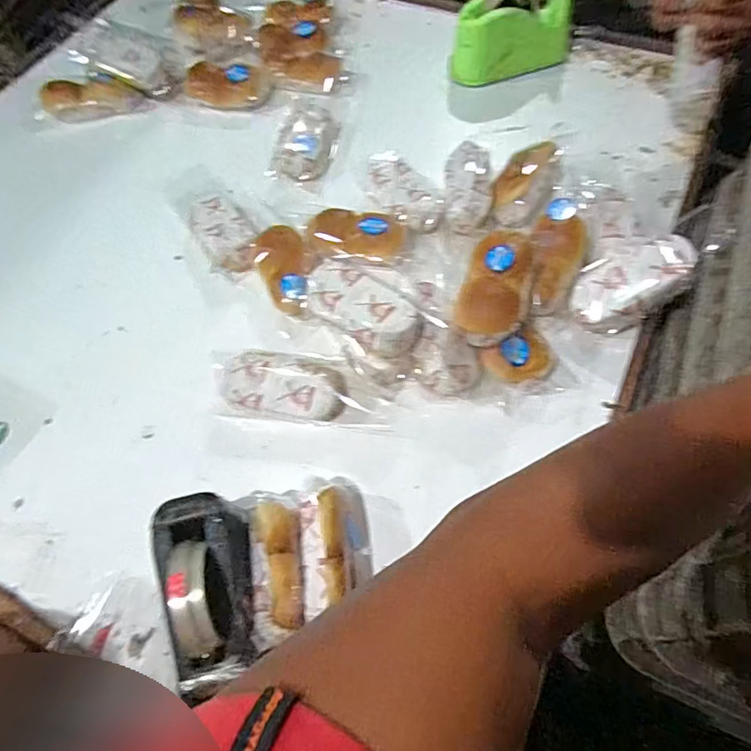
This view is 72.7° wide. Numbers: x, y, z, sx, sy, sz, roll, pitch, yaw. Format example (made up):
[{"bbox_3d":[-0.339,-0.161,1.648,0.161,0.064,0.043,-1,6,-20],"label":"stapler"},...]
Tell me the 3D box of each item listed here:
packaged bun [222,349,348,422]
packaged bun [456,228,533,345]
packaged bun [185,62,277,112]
[{"bbox_3d":[-0.106,0.014,0.592,0.142,0.060,0.073,5,63,8],"label":"packaged bun"},{"bbox_3d":[0.137,-0.101,0.576,0.074,0.042,0.151,16,65,13],"label":"packaged bun"},{"bbox_3d":[-0.254,-0.499,0.876,0.156,0.039,0.089,5,63,7],"label":"packaged bun"}]

